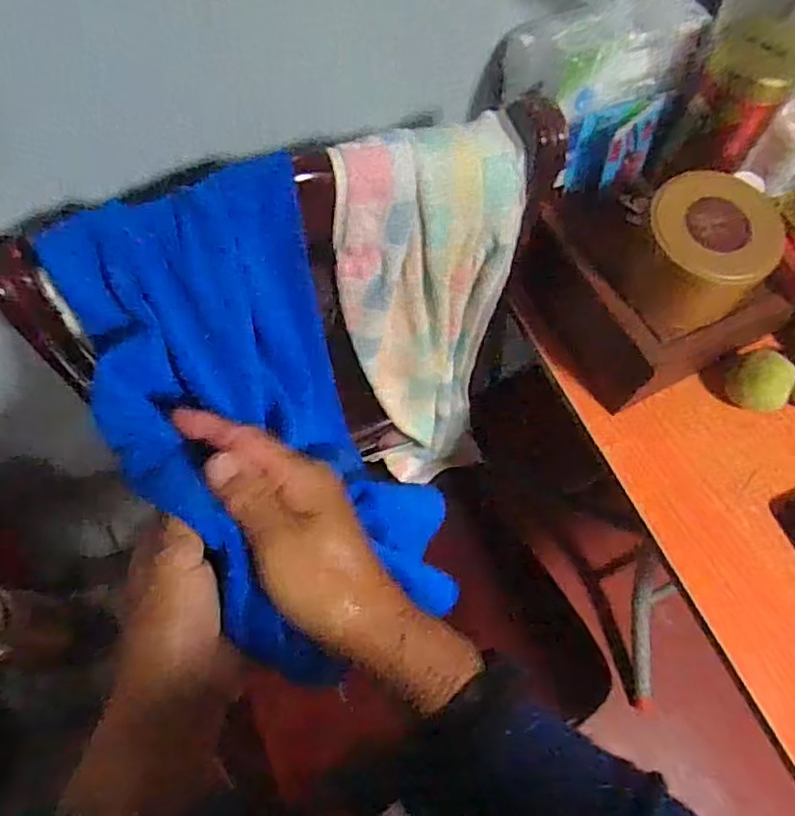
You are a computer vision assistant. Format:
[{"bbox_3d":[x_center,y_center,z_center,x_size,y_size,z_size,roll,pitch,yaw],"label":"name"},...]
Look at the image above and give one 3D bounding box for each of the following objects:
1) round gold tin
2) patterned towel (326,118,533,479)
[{"bbox_3d":[0.242,-0.123,0.508,0.086,0.093,0.100,-36,74,-17],"label":"round gold tin"},{"bbox_3d":[0.030,-0.059,0.643,0.166,0.498,0.133,2,67,-3],"label":"patterned towel"}]

